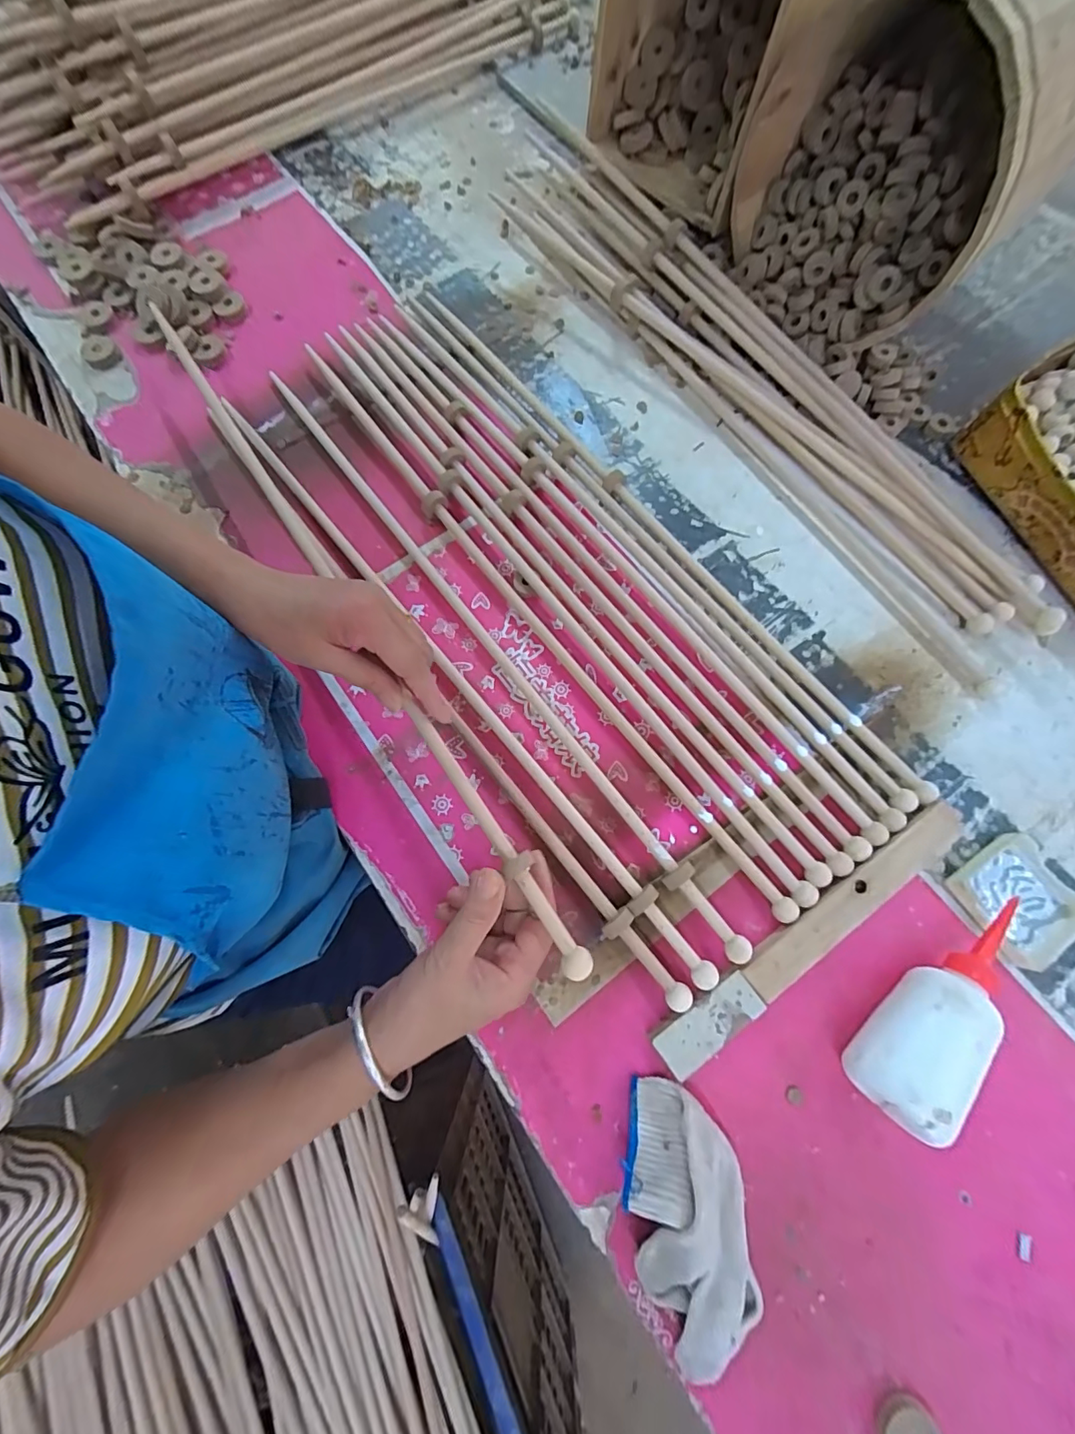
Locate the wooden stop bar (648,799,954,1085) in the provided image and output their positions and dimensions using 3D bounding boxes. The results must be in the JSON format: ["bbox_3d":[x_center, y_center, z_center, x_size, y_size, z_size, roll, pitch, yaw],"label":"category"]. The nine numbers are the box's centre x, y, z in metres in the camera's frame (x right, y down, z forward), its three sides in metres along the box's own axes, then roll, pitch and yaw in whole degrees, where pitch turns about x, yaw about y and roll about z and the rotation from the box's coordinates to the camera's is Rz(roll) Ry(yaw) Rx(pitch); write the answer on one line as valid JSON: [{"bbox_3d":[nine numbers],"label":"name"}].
[{"bbox_3d":[0.206,0.159,0.370,0.289,0.018,0.032,-36,77,-9],"label":"wooden stop bar"}]

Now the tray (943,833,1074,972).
[{"bbox_3d":[0.373,0.138,0.379,0.082,0.017,0.077,-30,76,-8],"label":"tray"}]

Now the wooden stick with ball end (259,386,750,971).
[{"bbox_3d":[-0.058,-0.082,0.446,0.018,0.017,0.685,-37,77,-10],"label":"wooden stick with ball end"}]

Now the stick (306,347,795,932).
[{"bbox_3d":[-0.021,-0.112,0.448,0.024,0.017,0.690,-38,77,-10],"label":"stick"}]

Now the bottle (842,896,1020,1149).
[{"bbox_3d":[0.289,0.197,0.342,0.176,0.059,0.052,-39,77,-10],"label":"bottle"}]

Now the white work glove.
[{"bbox_3d":[0.096,0.323,0.318,0.078,0.038,0.143,0,74,0],"label":"white work glove"}]

